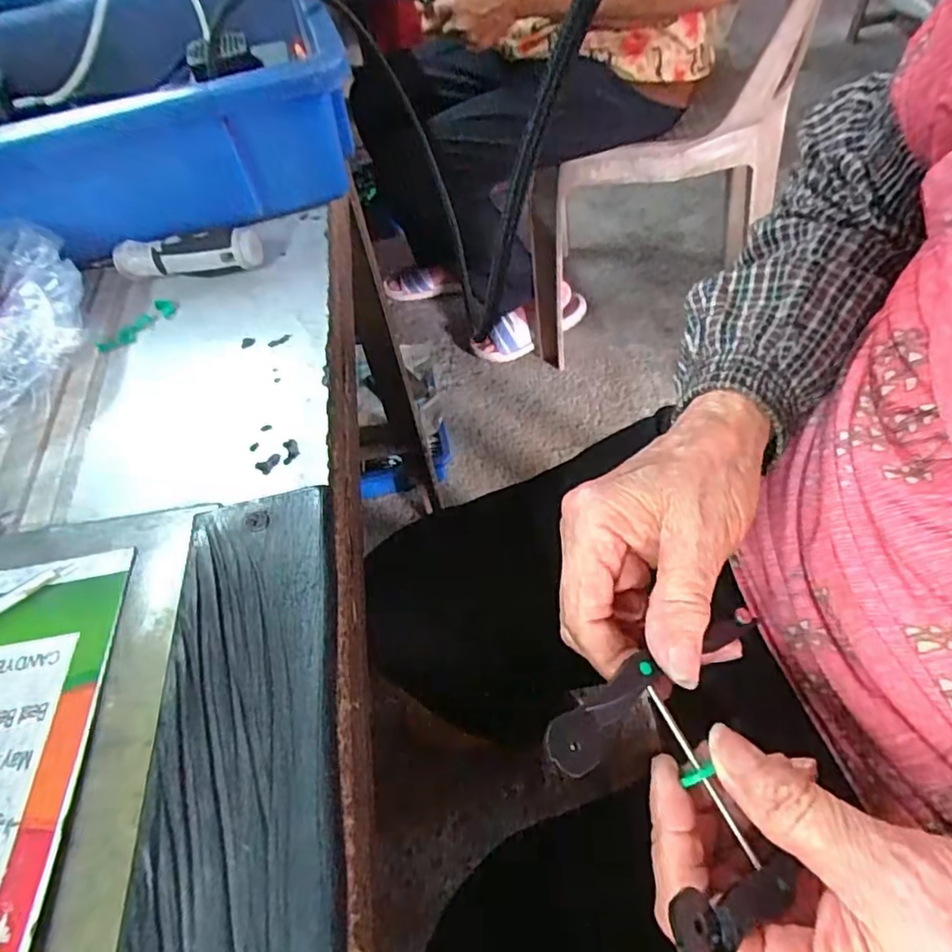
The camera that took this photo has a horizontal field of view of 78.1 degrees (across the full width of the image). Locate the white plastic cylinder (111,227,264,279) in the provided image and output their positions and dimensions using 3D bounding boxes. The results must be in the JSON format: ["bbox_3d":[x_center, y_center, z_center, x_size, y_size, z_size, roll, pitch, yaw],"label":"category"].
[{"bbox_3d":[-0.159,-0.121,0.323,0.082,0.025,0.017,1,53,9],"label":"white plastic cylinder"}]

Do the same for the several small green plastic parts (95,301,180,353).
[{"bbox_3d":[-0.176,-0.080,0.307,0.013,0.004,0.046,27,59,24],"label":"several small green plastic parts"}]

